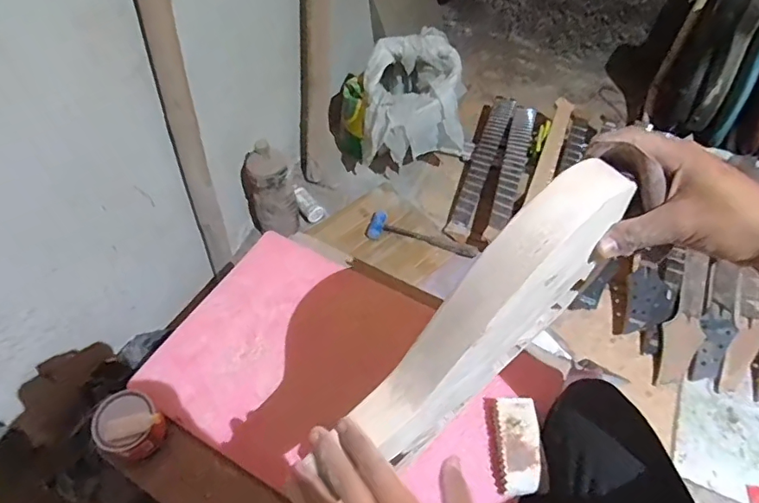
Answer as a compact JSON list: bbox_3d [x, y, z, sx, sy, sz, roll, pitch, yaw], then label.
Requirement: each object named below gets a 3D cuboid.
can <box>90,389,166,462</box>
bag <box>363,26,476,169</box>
[{"bbox_3d":[-0.320,0.225,0.647,0.072,0.079,0.079,0,55,-1],"label":"can"},{"bbox_3d":[0.117,-0.410,1.358,0.298,0.250,0.295,8,55,5],"label":"bag"}]

